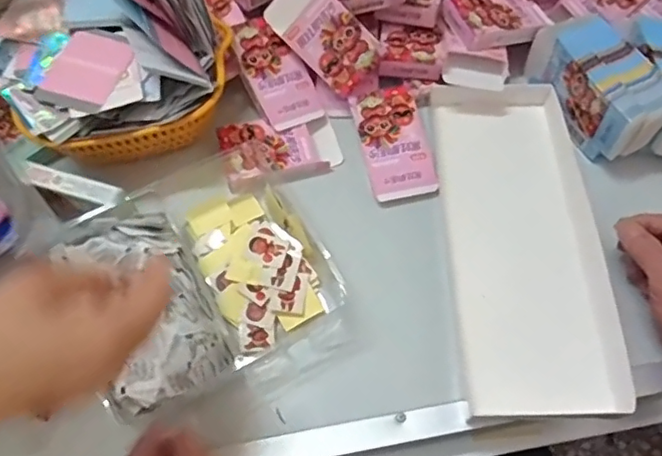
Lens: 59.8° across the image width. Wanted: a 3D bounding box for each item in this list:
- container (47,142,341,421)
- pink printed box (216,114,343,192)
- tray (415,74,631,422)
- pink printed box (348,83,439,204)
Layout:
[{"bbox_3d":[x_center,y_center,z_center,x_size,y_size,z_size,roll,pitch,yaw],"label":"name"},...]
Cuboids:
[{"bbox_3d":[-0.117,0.032,0.505,0.211,0.062,0.193,-31,67,-15],"label":"container"},{"bbox_3d":[-0.050,-0.076,0.582,0.115,0.025,0.073,-14,64,-7],"label":"pink printed box"},{"bbox_3d":[0.174,0.004,0.539,0.131,0.027,0.329,-1,63,-1],"label":"tray"},{"bbox_3d":[0.062,-0.085,0.577,0.066,0.027,0.121,-10,63,-5],"label":"pink printed box"}]

